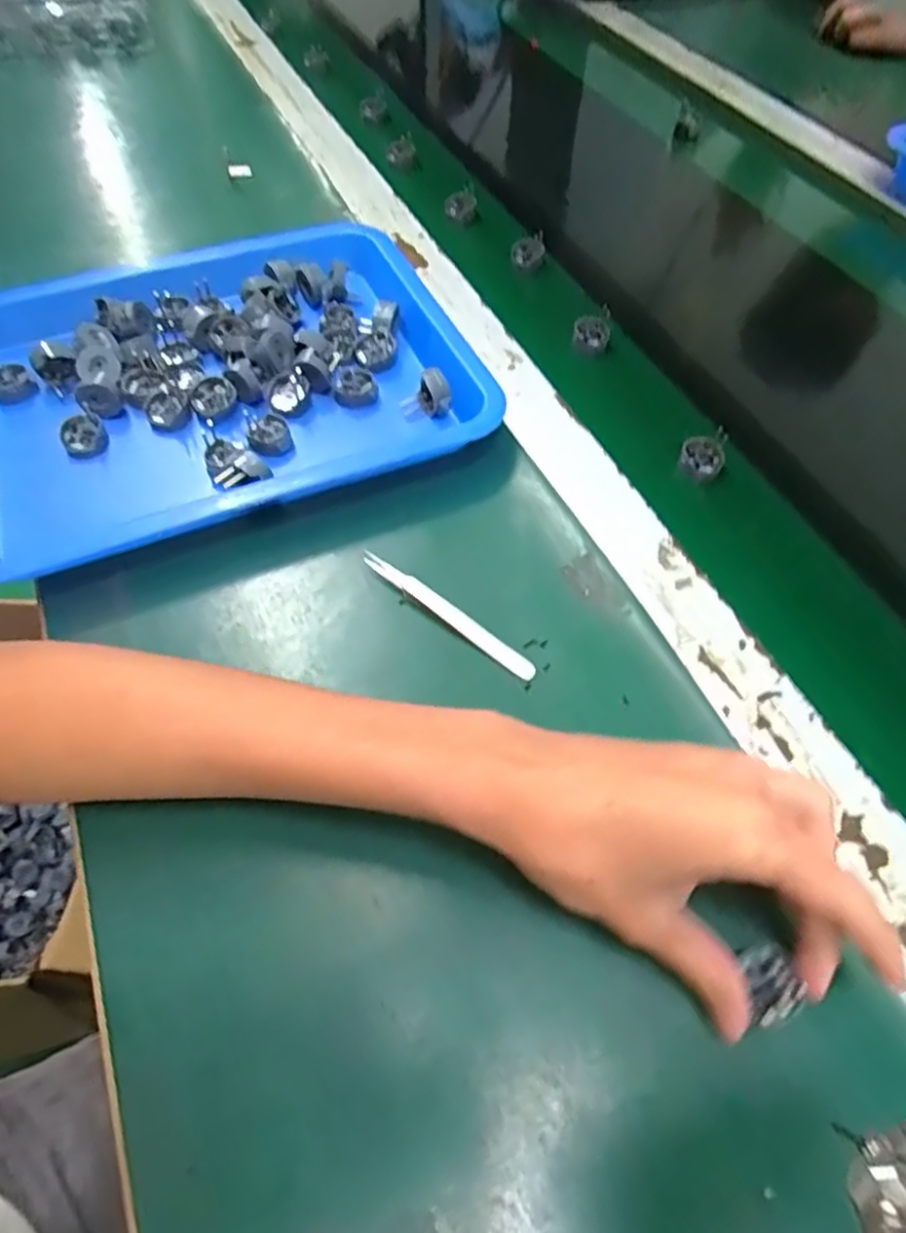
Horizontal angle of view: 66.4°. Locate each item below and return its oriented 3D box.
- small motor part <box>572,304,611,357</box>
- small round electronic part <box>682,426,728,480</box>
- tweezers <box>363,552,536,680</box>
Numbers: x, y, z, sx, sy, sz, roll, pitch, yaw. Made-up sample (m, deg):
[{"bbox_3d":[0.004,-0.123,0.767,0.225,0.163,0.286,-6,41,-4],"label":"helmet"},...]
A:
[{"bbox_3d":[0.105,-0.214,0.523,0.029,0.030,0.015,-8,25,19],"label":"small motor part"},{"bbox_3d":[0.162,-0.105,0.444,0.026,0.021,0.026,0,57,0],"label":"small round electronic part"},{"bbox_3d":[-0.005,-0.002,0.372,0.116,0.010,0.014,34,63,20],"label":"tweezers"}]

